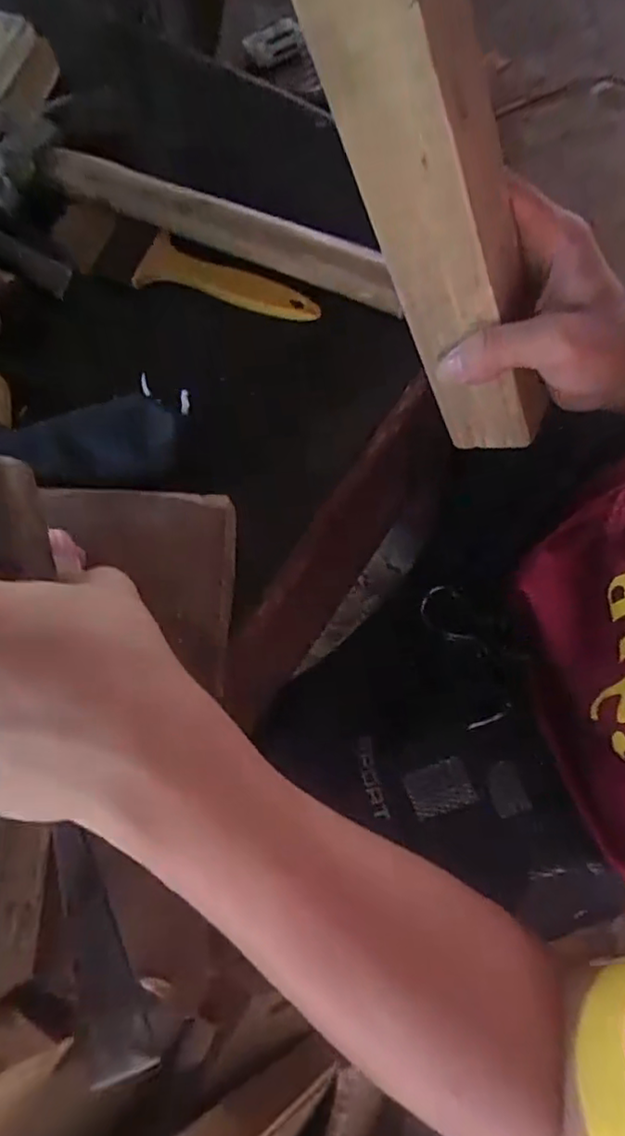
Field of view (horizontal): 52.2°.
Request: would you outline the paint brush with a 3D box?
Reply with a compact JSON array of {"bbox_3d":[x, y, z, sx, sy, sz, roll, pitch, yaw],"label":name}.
[{"bbox_3d":[-0.078,-0.180,0.389,0.164,0.010,0.039,21,103,1],"label":"paint brush"}]

